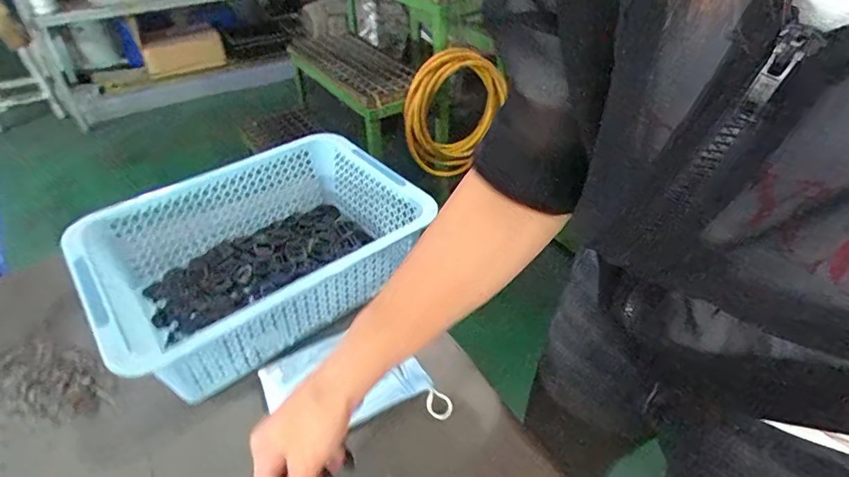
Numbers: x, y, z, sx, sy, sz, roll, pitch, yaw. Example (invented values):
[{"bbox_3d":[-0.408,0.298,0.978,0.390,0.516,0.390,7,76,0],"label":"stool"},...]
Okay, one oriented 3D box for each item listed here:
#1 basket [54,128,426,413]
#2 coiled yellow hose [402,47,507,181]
[{"bbox_3d":[-0.206,0.016,0.627,0.380,0.119,0.284,-29,48,-29],"label":"basket"},{"bbox_3d":[0.088,-0.381,1.518,0.322,0.405,0.063,-17,42,-17],"label":"coiled yellow hose"}]

